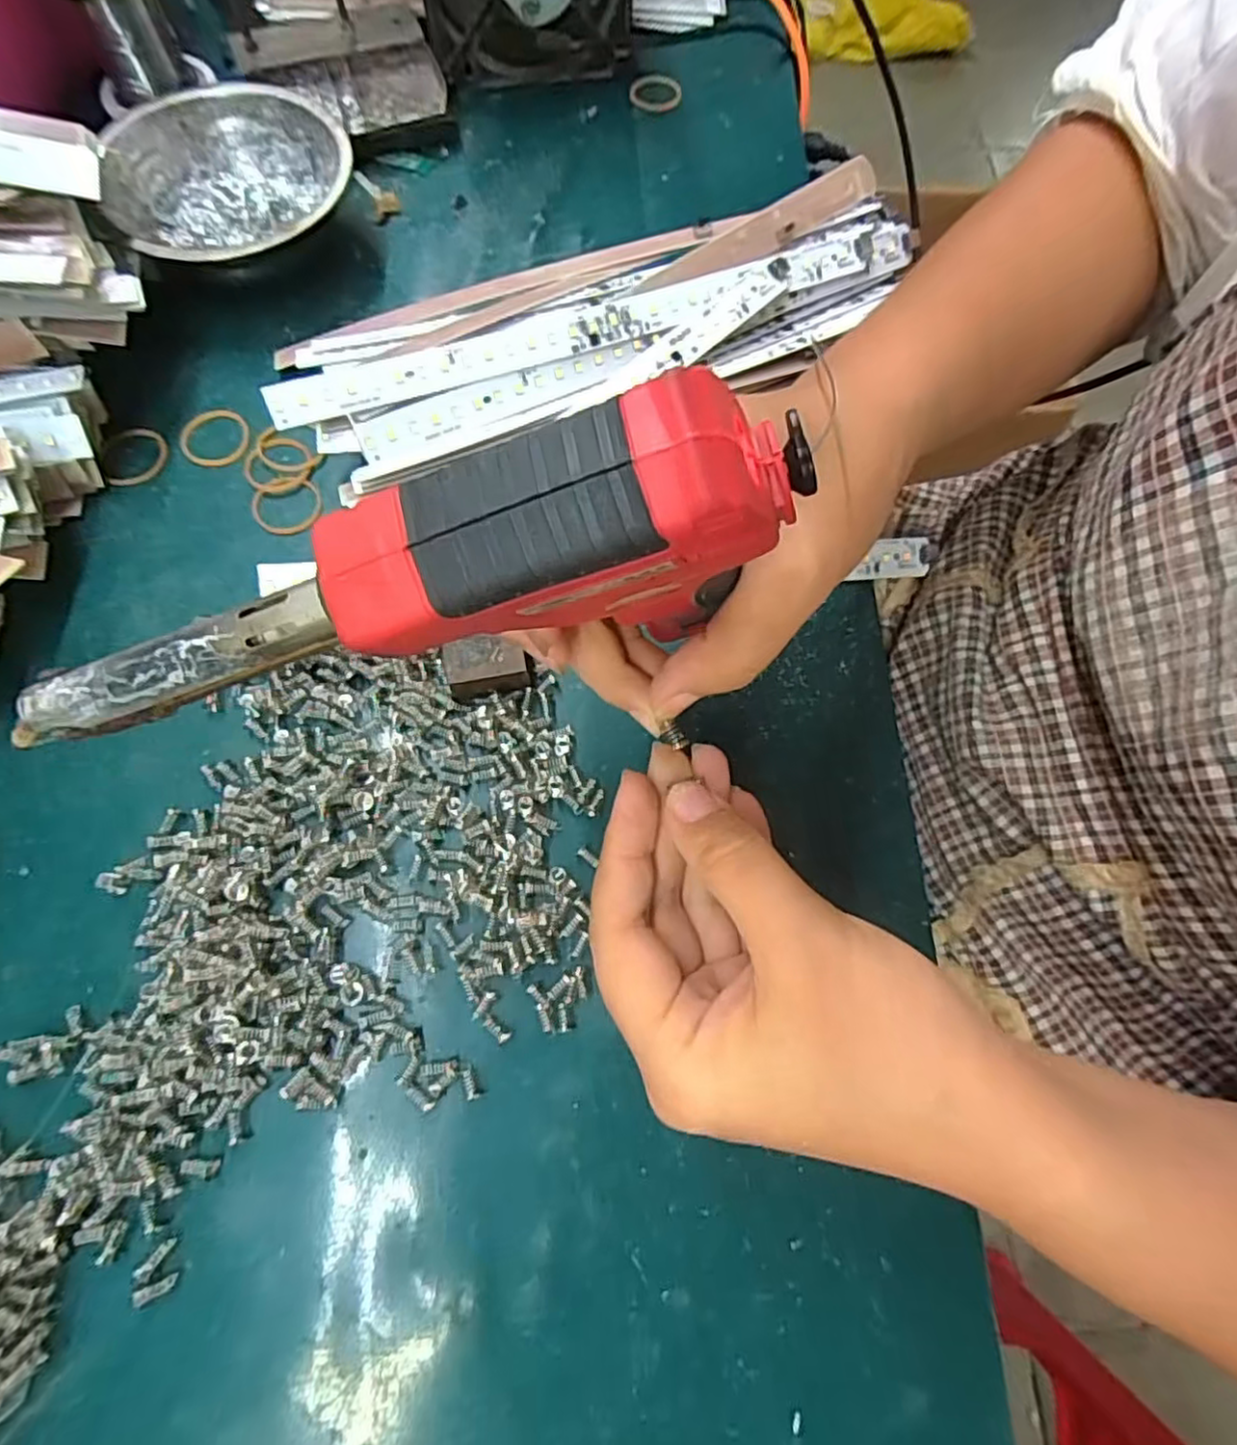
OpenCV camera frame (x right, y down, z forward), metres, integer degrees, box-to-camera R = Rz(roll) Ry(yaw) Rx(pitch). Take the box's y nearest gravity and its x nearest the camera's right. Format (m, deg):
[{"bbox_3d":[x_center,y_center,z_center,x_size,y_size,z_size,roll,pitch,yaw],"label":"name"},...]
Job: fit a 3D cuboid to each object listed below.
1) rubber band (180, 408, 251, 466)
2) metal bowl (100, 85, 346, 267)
[{"bbox_3d":[-0.195,-0.139,0.329,0.032,0.004,0.034,-23,72,-10],"label":"rubber band"},{"bbox_3d":[-0.200,-0.275,0.359,0.120,0.035,0.123,-23,72,-10],"label":"metal bowl"}]

